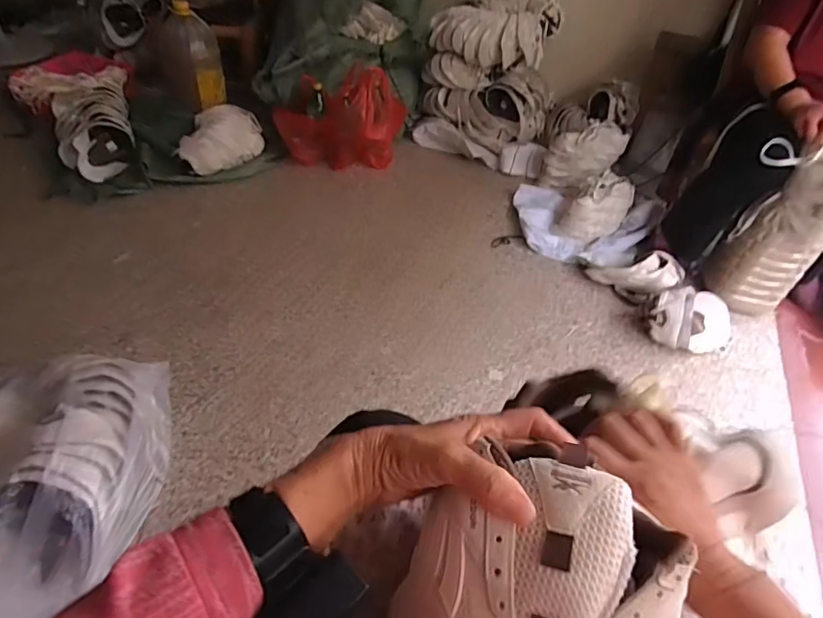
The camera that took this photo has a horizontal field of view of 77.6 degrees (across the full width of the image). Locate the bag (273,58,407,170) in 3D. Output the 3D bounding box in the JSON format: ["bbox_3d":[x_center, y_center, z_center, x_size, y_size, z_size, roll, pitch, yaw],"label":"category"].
[{"bbox_3d":[-0.212,-0.597,1.653,0.417,0.259,0.169,-12,46,-20],"label":"bag"}]

